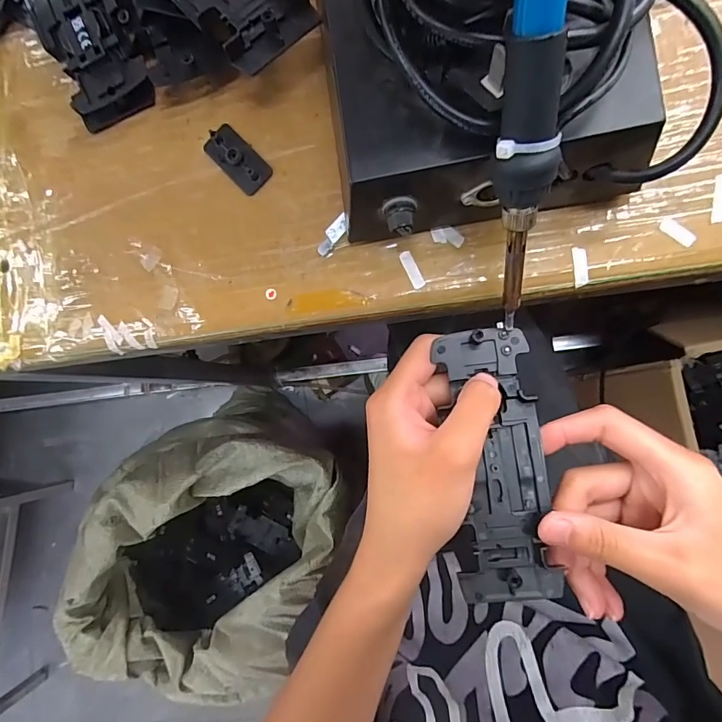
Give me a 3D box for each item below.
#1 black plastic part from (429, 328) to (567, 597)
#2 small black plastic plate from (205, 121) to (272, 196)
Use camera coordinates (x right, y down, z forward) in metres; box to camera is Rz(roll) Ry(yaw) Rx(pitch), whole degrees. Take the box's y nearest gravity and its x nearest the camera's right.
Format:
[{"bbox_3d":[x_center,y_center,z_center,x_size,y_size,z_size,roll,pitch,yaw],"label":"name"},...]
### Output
[{"bbox_3d":[0.066,0.048,0.212,0.044,0.008,0.126,-7,83,9],"label":"black plastic part"},{"bbox_3d":[-0.068,-0.111,0.240,0.020,0.007,0.040,-43,82,5],"label":"small black plastic plate"}]

